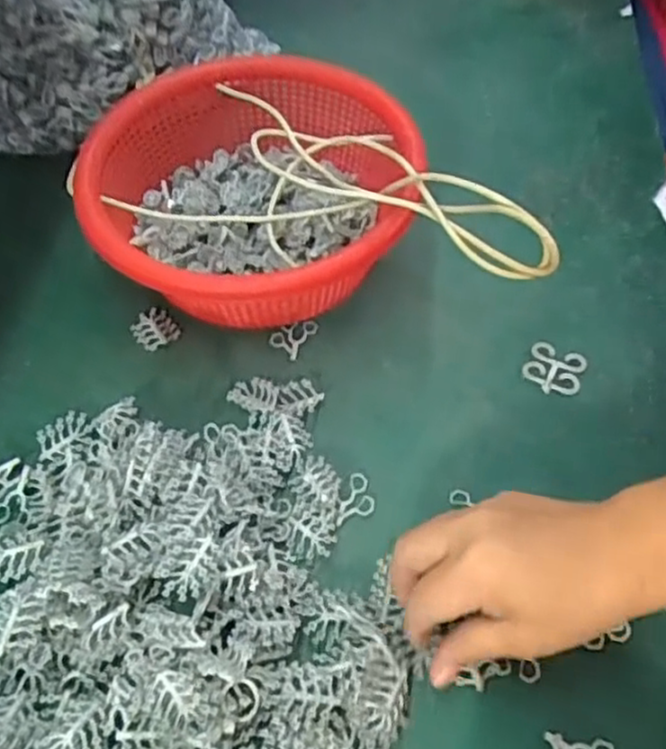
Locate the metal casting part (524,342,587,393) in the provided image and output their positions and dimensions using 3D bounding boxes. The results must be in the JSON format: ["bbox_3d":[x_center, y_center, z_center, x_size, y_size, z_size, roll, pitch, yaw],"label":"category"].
[{"bbox_3d":[0.150,-0.005,0.475,0.037,0.004,0.034,22,61,15],"label":"metal casting part"}]

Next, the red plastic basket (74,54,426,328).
[{"bbox_3d":[-0.053,-0.127,0.502,0.224,0.100,0.226,12,58,8],"label":"red plastic basket"}]

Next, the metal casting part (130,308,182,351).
[{"bbox_3d":[-0.127,-0.034,0.501,0.028,0.005,0.033,-28,61,-16],"label":"metal casting part"}]

